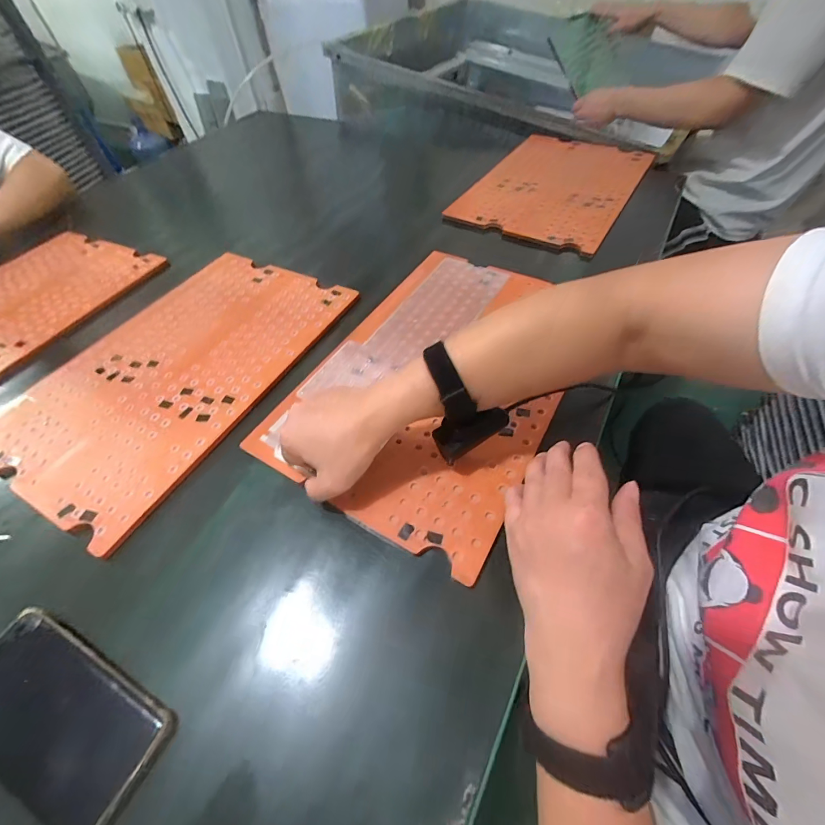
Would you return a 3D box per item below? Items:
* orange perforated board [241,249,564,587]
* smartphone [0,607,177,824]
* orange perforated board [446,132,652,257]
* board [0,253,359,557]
[{"bbox_3d":[0.035,-0.059,0.454,0.281,0.013,0.415,25,59,20],"label":"orange perforated board"},{"bbox_3d":[-0.258,0.219,0.269,0.165,0.018,0.077,21,58,17],"label":"smartphone"},{"bbox_3d":[0.273,-0.435,0.714,0.267,0.020,0.380,27,63,20],"label":"orange perforated board"},{"bbox_3d":[-0.305,-0.071,0.490,0.281,0.005,0.419,22,58,18],"label":"board"}]

